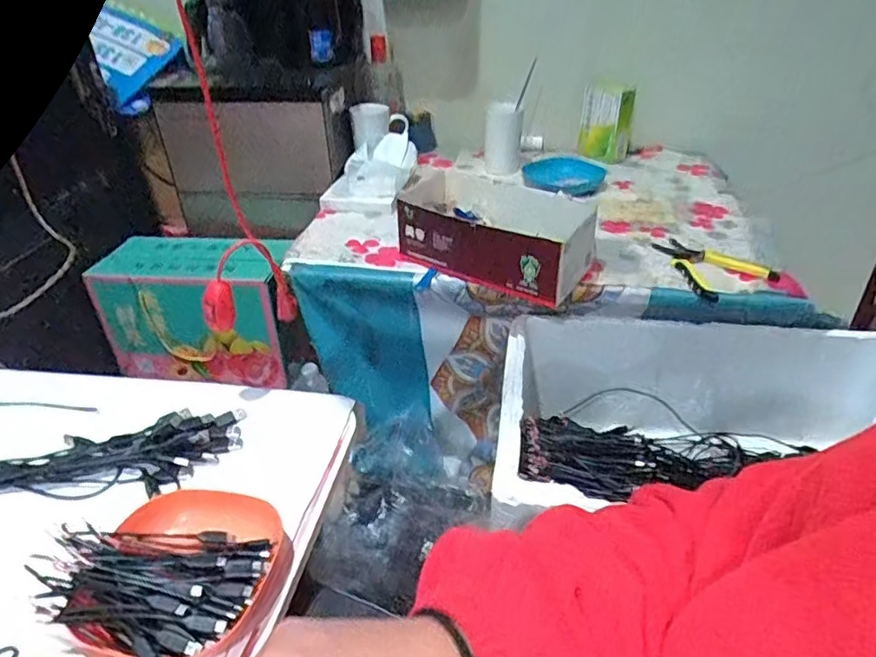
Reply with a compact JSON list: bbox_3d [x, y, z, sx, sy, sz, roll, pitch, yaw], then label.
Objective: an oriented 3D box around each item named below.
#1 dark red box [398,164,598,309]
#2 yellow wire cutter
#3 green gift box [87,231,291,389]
[{"bbox_3d":[0.081,-0.137,0.822,0.267,0.094,0.144,20,40,28],"label":"dark red box"},{"bbox_3d":[0.377,-0.091,0.814,0.109,0.027,0.150,-6,35,-8],"label":"yellow wire cutter"},{"bbox_3d":[-0.432,-0.036,1.082,0.320,0.228,0.155,1,34,3],"label":"green gift box"}]

